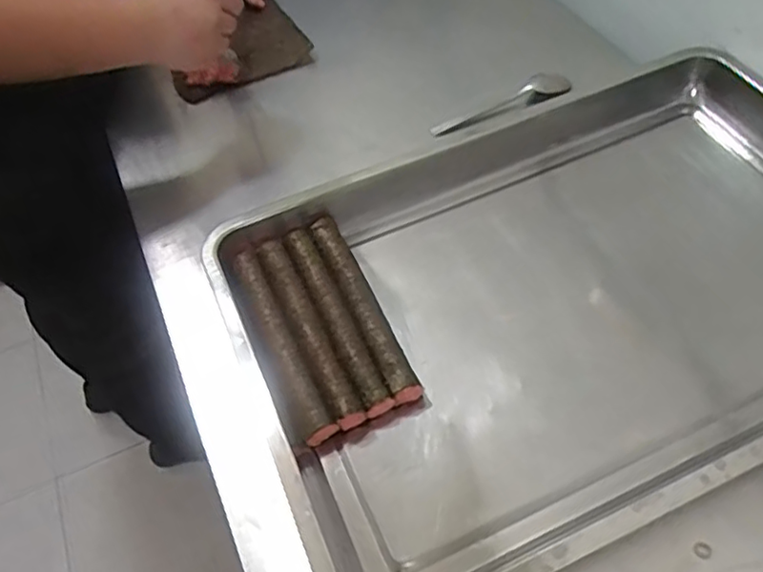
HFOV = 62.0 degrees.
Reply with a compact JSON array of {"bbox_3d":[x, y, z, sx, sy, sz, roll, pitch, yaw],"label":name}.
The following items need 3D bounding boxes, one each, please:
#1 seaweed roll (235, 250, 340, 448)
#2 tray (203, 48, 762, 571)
[{"bbox_3d":[-0.087,0.050,0.556,0.025,0.033,0.195,-23,56,-11],"label":"seaweed roll"},{"bbox_3d":[0.175,-0.002,0.557,0.584,0.050,0.382,-22,55,-10],"label":"tray"}]

